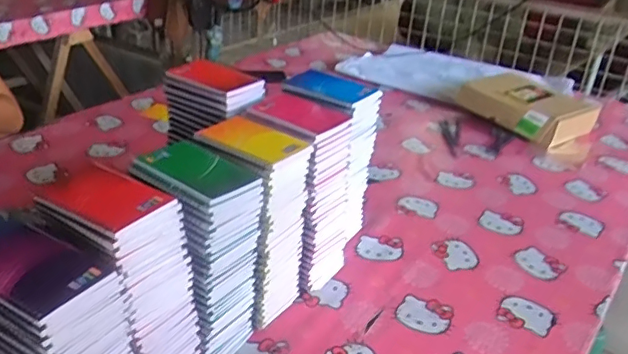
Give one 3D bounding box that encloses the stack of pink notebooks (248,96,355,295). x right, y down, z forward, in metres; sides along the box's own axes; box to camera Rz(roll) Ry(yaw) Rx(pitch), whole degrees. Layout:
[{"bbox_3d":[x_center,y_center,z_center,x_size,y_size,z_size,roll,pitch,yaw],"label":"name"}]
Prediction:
[{"bbox_3d":[-0.026,0.028,0.858,0.133,0.274,0.105,21,34,30],"label":"stack of pink notebooks"}]

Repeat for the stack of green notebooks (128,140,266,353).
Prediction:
[{"bbox_3d":[-0.138,0.106,0.707,0.125,0.269,0.104,21,34,30],"label":"stack of green notebooks"}]

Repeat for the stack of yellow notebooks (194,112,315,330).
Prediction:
[{"bbox_3d":[-0.084,0.062,0.793,0.141,0.267,0.120,20,33,28],"label":"stack of yellow notebooks"}]

